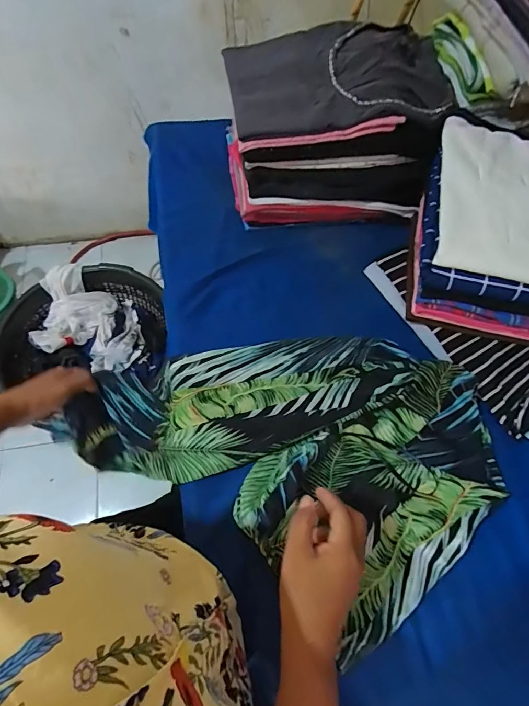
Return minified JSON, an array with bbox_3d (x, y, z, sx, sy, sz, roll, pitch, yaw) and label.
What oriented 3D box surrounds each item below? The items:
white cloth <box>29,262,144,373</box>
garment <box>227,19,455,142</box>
[{"bbox_3d":[-0.509,-0.091,1.146,0.308,0.138,0.245,23,66,9],"label":"white cloth"},{"bbox_3d":[0.094,-0.387,0.542,0.282,0.038,0.206,-4,64,-4],"label":"garment"}]

